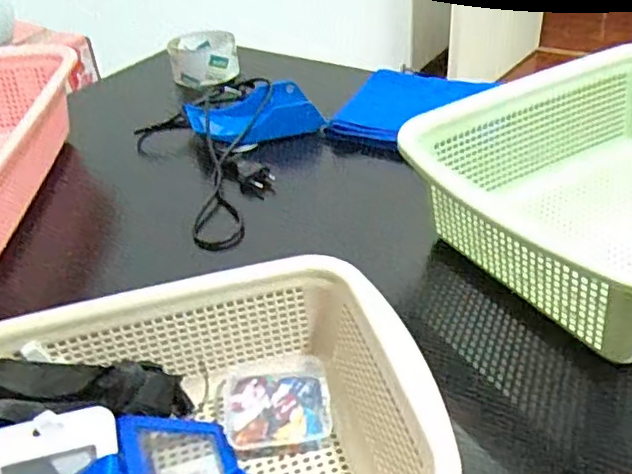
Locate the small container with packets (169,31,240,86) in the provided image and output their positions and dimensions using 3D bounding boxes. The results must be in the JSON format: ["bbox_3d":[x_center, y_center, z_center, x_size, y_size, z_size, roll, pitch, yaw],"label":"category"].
[{"bbox_3d":[-0.155,-0.251,0.876,0.090,0.046,0.115,-11,37,-7],"label":"small container with packets"}]

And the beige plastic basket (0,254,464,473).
[{"bbox_3d":[-0.071,0.117,0.346,0.256,0.076,0.192,-13,37,-10],"label":"beige plastic basket"}]

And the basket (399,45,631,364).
[{"bbox_3d":[0.258,-0.041,0.515,0.334,0.105,0.262,-22,40,-22],"label":"basket"}]

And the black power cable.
[{"bbox_3d":[-0.118,-0.101,0.698,0.161,0.051,0.348,-10,37,-7],"label":"black power cable"}]

